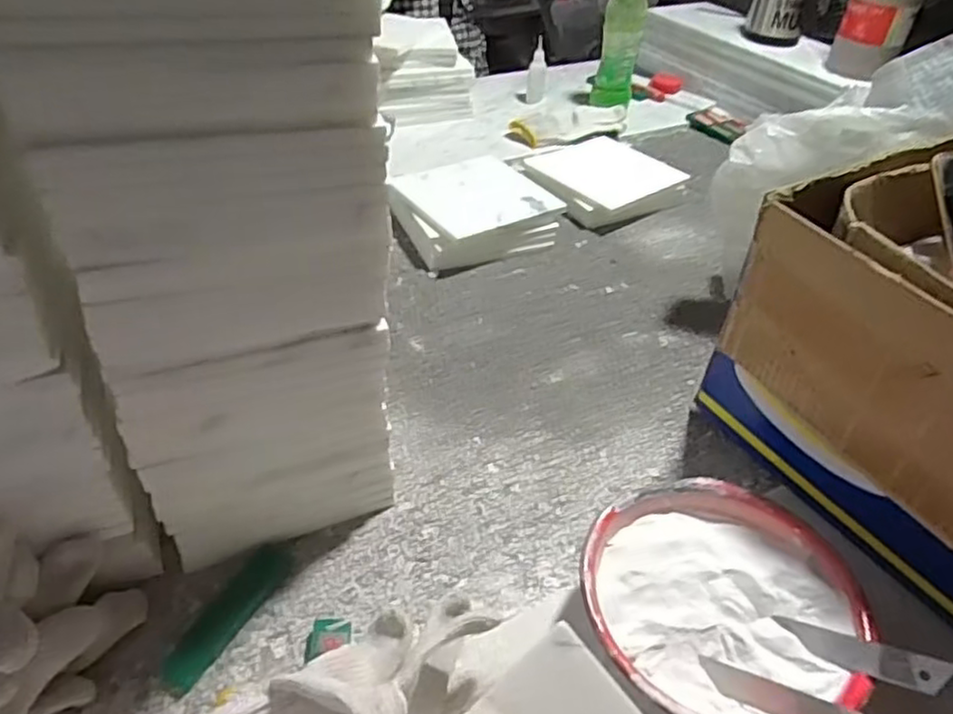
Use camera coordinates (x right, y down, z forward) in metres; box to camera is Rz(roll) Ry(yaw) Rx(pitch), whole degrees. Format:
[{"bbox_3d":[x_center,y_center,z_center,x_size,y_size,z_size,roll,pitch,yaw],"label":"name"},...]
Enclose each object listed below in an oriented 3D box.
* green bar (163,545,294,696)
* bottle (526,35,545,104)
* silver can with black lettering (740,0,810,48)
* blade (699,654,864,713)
[{"bbox_3d":[-0.162,0.167,0.455,0.029,0.005,0.106,20,45,19],"label":"green bar"},{"bbox_3d":[0.097,-0.459,1.112,0.030,0.097,0.029,4,42,3],"label":"bottle"},{"bbox_3d":[0.476,-0.559,1.092,0.091,0.113,0.078,17,44,16],"label":"silver can with black lettering"},{"bbox_3d":[0.161,0.184,0.375,0.090,0.006,0.017,-5,63,55],"label":"blade"}]

